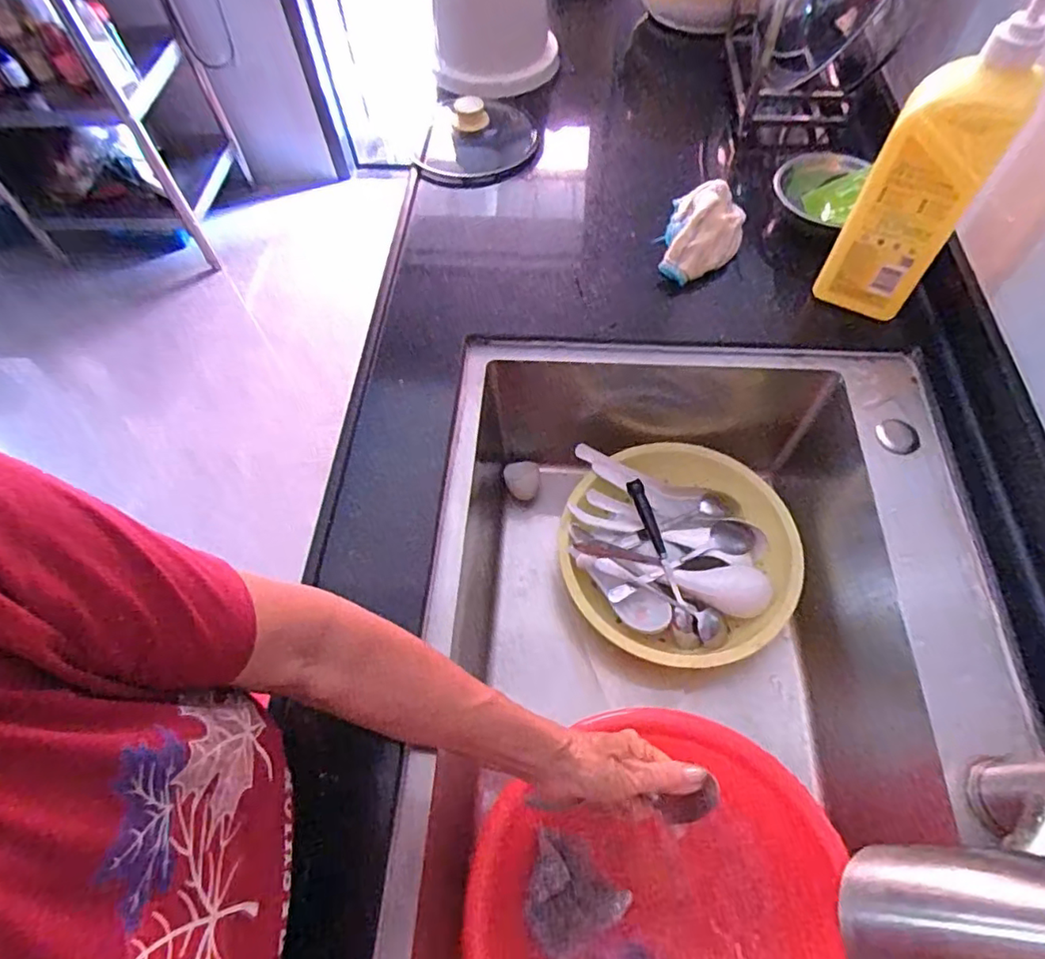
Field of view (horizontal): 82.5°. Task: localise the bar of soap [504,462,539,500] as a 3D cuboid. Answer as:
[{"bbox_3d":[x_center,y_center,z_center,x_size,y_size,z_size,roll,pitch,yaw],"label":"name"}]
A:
[{"bbox_3d":[-0.001,-0.001,0.722,0.041,0.029,0.045,-4,61,1],"label":"bar of soap"}]

